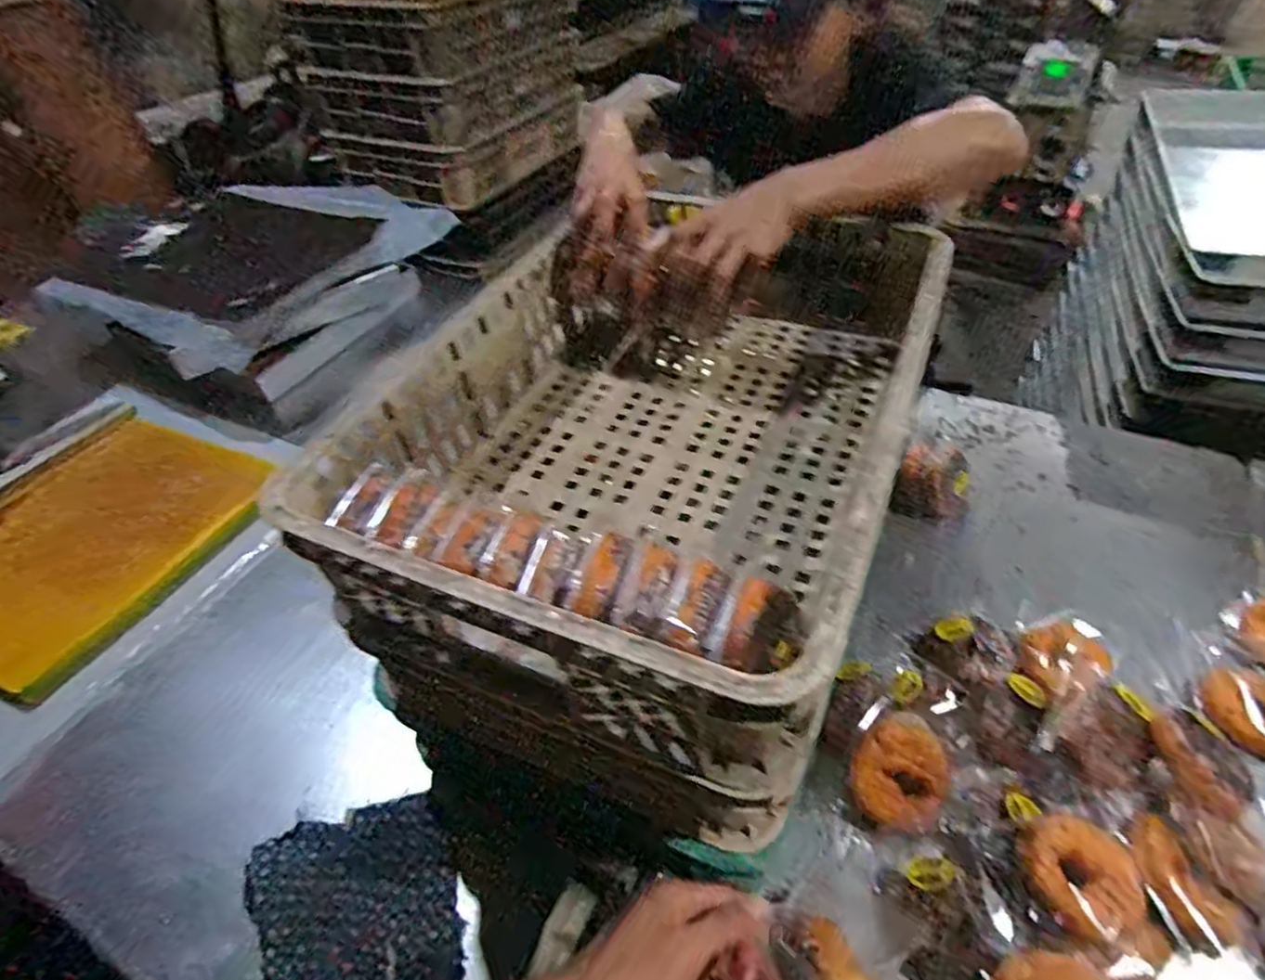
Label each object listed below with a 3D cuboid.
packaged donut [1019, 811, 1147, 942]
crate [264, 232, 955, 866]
[{"bbox_3d":[0.387,0.332,0.578,0.096,0.035,0.090,26,55,27],"label":"packaged donut"},{"bbox_3d":[0.018,-0.075,0.637,0.404,0.154,0.588,12,46,15],"label":"crate"}]

